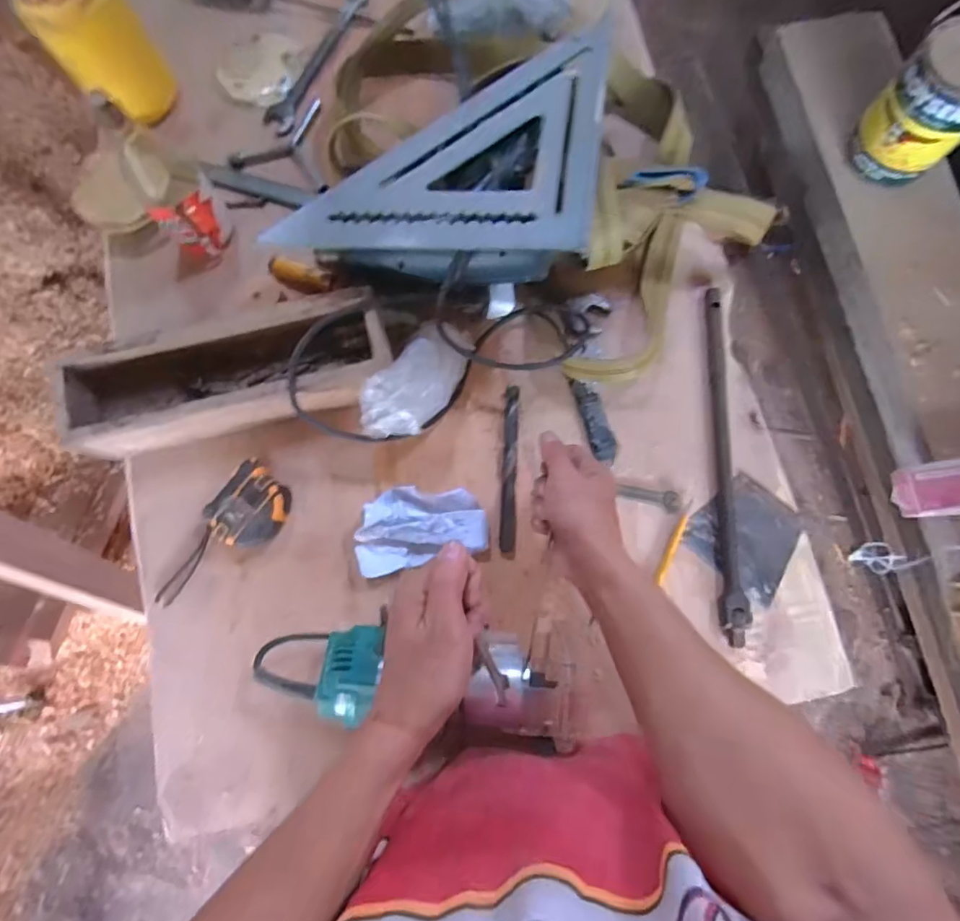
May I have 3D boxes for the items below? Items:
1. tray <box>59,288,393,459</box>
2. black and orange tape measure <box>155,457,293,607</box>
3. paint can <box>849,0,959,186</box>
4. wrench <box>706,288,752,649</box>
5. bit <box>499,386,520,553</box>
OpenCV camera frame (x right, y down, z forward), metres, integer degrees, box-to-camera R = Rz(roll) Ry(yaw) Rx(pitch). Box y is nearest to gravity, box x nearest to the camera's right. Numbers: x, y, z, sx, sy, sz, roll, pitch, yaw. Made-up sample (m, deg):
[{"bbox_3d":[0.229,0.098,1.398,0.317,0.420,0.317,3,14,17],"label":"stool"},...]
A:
[{"bbox_3d":[-0.248,-0.083,0.565,0.311,0.084,0.099,-13,78,-1],"label":"tray"},{"bbox_3d":[-0.254,0.083,0.550,0.067,0.035,0.163,34,81,8],"label":"black and orange tape measure"},{"bbox_3d":[0.807,-0.637,0.958,0.173,0.292,0.180,0,78,1],"label":"paint can"},{"bbox_3d":[0.254,-0.004,0.567,0.025,0.014,0.366,2,79,2],"label":"wrench"},{"bbox_3d":[0.031,0.007,0.574,0.015,0.011,0.170,2,79,2],"label":"bit"}]

